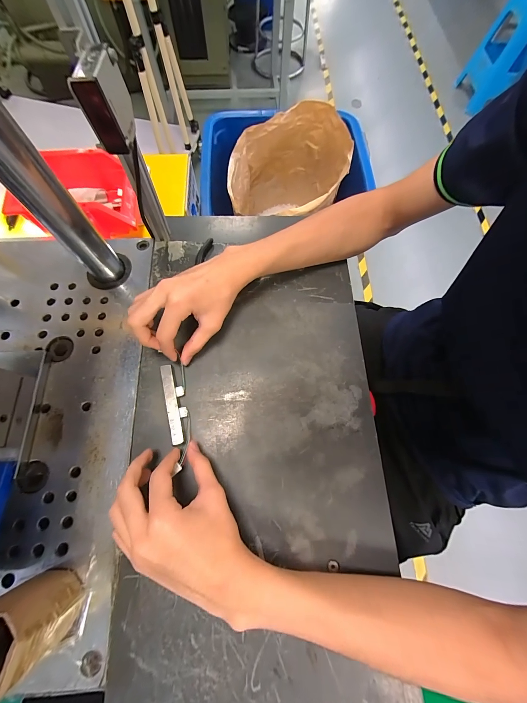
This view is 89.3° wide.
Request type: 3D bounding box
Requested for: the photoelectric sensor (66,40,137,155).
[{"bbox_3d":[-0.124,-0.198,0.212,0.029,0.049,0.042,-4,71,-3],"label":"photoelectric sensor"}]

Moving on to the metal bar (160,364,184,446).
[{"bbox_3d":[-0.110,0.063,0.325,0.013,0.014,0.095,-14,72,-7],"label":"metal bar"}]

